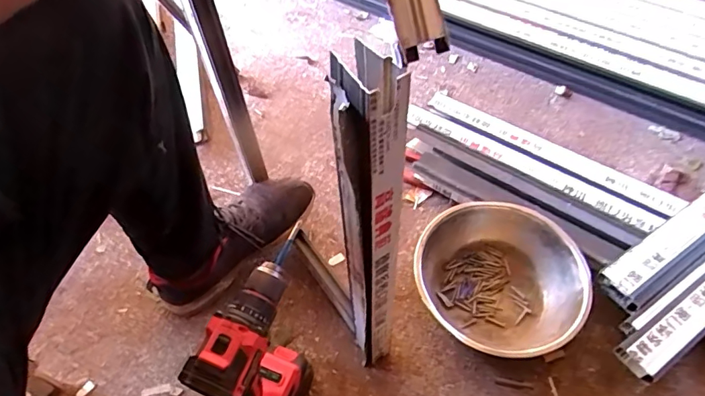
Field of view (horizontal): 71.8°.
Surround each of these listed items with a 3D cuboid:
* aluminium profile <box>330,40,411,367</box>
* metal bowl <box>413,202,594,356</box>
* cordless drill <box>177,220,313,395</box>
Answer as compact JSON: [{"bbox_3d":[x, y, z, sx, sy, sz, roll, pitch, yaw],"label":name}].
[{"bbox_3d":[0.015,0.058,0.480,0.049,0.472,0.053,-24,56,-13],"label":"aluminium profile"},{"bbox_3d":[0.210,0.121,0.709,0.229,0.085,0.228,-2,56,2],"label":"metal bowl"},{"bbox_3d":[-0.100,0.178,0.555,0.067,0.206,0.140,19,58,17],"label":"cordless drill"}]

